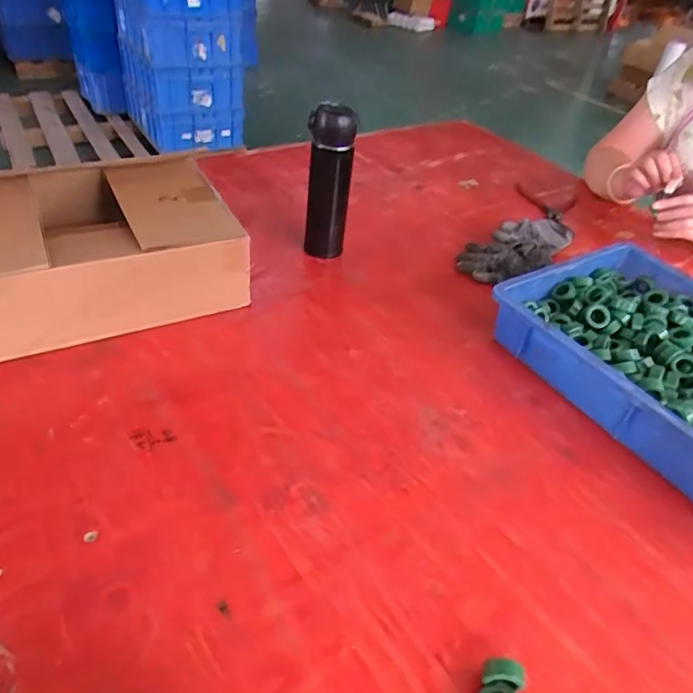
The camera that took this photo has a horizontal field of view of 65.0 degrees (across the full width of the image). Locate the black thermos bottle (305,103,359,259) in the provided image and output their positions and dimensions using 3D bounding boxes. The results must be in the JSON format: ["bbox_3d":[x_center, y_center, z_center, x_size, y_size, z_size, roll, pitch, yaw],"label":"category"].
[{"bbox_3d":[-0.027,-0.237,0.804,0.062,0.210,0.060,6,40,-2],"label":"black thermos bottle"}]

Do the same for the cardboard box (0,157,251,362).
[{"bbox_3d":[-0.326,-0.123,0.687,0.341,0.122,0.234,-16,46,-25],"label":"cardboard box"}]

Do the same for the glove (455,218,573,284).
[{"bbox_3d":[0.294,-0.171,0.916,0.108,0.035,0.267,34,47,27],"label":"glove"}]

